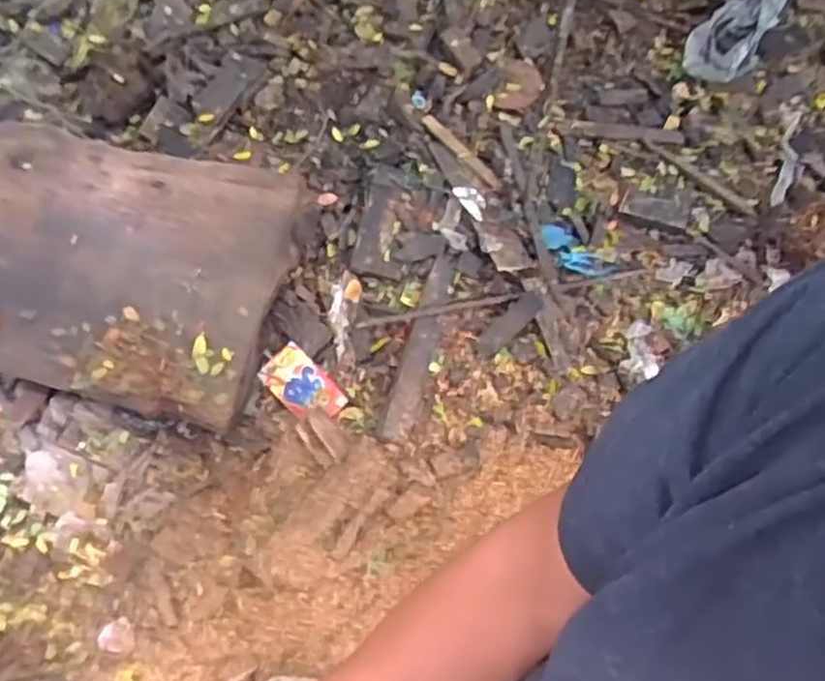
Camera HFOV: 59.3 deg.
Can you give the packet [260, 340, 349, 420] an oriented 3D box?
[{"bbox_3d":[-0.216,0.092,1.442,0.165,0.021,0.098,45,91,-1],"label":"packet"}]

